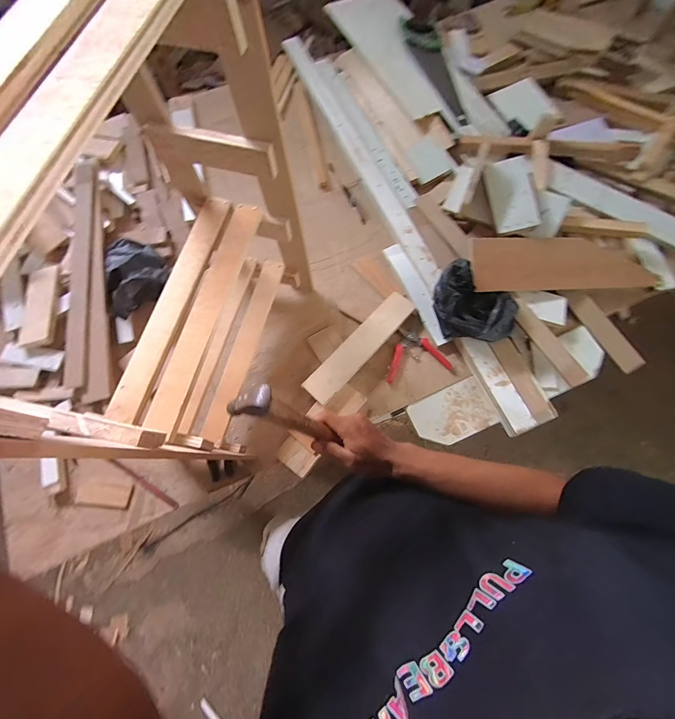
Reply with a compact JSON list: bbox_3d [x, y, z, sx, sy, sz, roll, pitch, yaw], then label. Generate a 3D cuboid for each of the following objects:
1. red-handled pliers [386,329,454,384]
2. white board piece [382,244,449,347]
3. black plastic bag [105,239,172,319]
[{"bbox_3d":[0.202,0.007,0.773,0.141,0.016,0.132,14,72,4],"label":"red-handled pliers"},{"bbox_3d":[0.198,-0.171,0.810,0.048,0.025,0.289,-29,72,15],"label":"white board piece"},{"bbox_3d":[-0.490,-0.224,0.790,0.138,0.059,0.213,-16,73,-6],"label":"black plastic bag"}]

